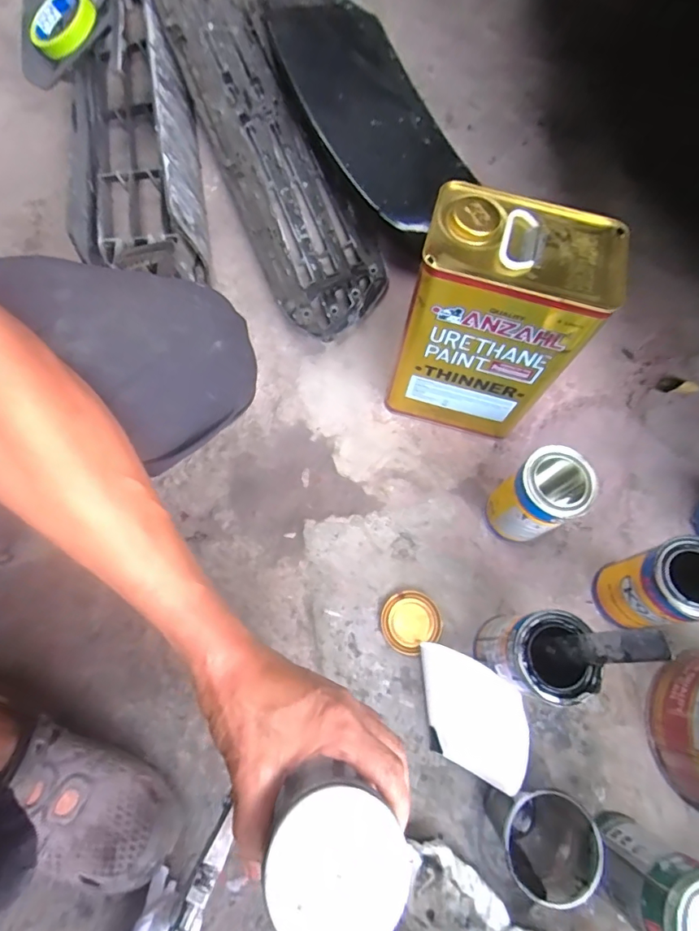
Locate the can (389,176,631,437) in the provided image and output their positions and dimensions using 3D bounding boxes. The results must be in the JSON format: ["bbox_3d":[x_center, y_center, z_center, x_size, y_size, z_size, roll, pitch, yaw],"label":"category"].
[{"bbox_3d":[0.143,-0.143,0.512,0.157,0.249,0.113,15,71,4],"label":"can"}]

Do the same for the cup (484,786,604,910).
[{"bbox_3d":[0.165,0.326,0.421,0.082,0.102,0.076,0,70,-1],"label":"cup"}]

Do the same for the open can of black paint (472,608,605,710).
[{"bbox_3d":[0.171,0.182,0.459,0.075,0.131,0.072,0,70,-1],"label":"open can of black paint"}]

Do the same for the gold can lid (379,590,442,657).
[{"bbox_3d":[0.067,0.171,0.520,0.065,0.009,0.064,0,70,-1],"label":"gold can lid"}]

